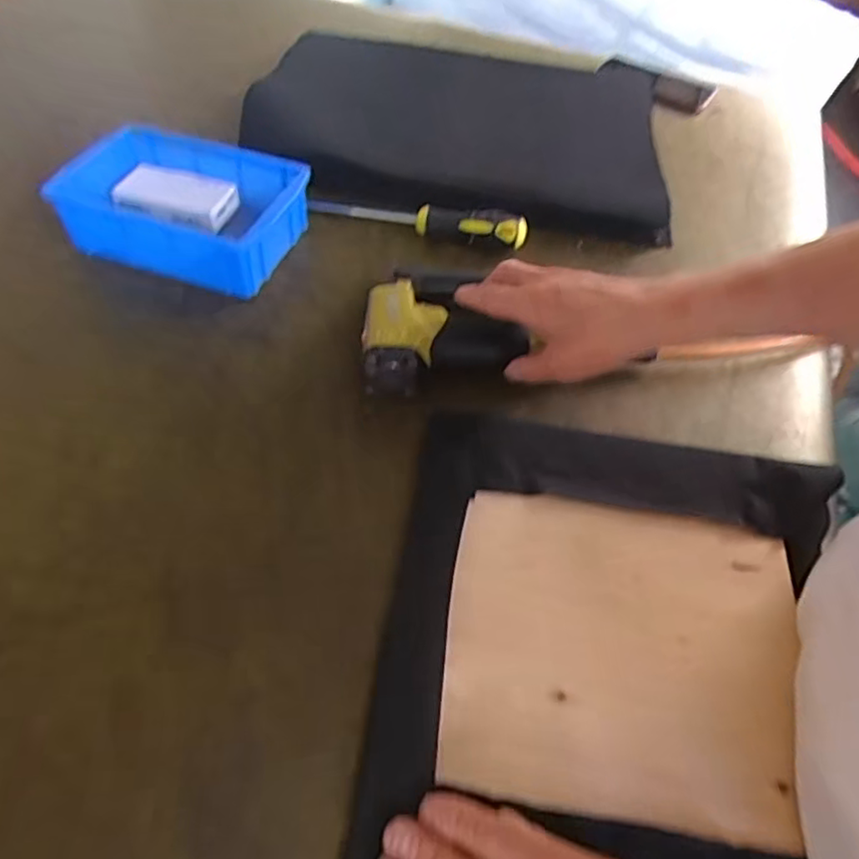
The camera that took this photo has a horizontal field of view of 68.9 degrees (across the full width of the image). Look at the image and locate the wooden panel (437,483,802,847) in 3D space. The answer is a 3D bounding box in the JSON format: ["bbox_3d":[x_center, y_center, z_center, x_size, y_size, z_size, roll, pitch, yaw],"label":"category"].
[{"bbox_3d":[0.121,0.133,0.391,0.212,0.009,0.192,10,53,3],"label":"wooden panel"}]

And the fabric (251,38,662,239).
[{"bbox_3d":[0.047,-0.376,0.734,0.453,0.056,0.398,7,53,0],"label":"fabric"}]

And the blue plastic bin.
[{"bbox_3d":[-0.221,-0.198,0.568,0.197,0.067,0.137,12,54,4],"label":"blue plastic bin"}]

